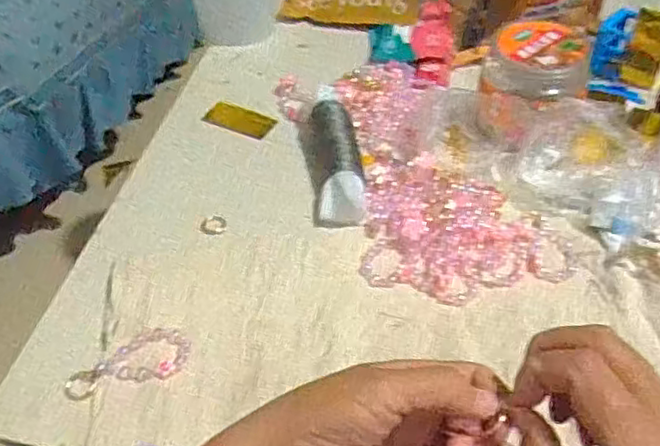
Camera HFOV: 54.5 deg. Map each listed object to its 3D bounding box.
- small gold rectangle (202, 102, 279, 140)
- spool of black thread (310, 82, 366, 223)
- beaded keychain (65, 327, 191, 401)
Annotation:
[{"bbox_3d":[-0.105,-0.118,0.735,0.081,0.004,0.048,22,45,20],"label":"small gold rectangle"},{"bbox_3d":[0.008,-0.074,0.660,0.045,0.034,0.177,-3,46,-2],"label":"spool of black thread"},{"bbox_3d":[-0.160,0.110,0.509,0.096,0.004,0.048,-14,47,-12],"label":"beaded keychain"}]

